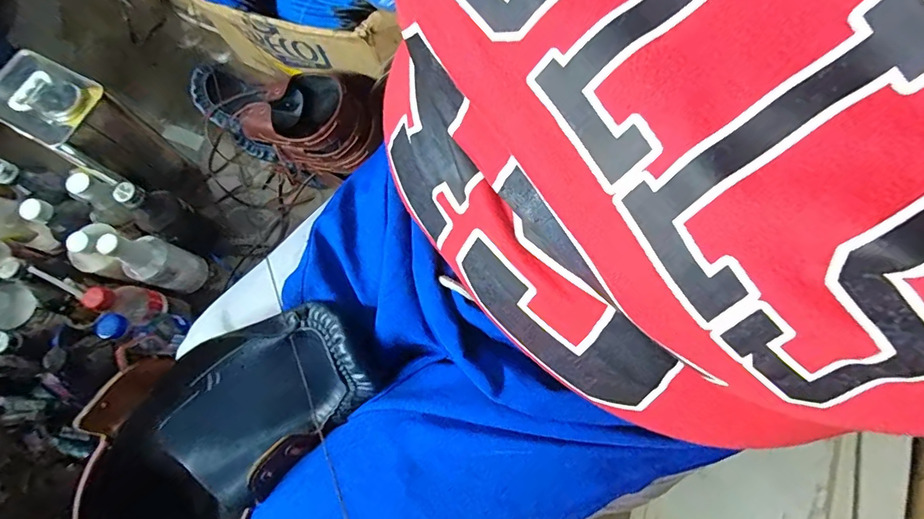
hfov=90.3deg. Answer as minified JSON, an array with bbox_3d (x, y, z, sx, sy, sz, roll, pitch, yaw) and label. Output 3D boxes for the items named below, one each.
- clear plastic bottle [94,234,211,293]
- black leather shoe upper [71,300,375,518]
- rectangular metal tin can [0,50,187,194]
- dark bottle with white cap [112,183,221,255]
[{"bbox_3d":[-0.463,0.004,0.695,0.058,0.163,0.067,19,76,6],"label":"clear plastic bottle"},{"bbox_3d":[-0.170,0.123,0.313,0.106,0.102,0.233,43,80,11],"label":"black leather shoe upper"},{"bbox_3d":[-0.580,-0.199,0.747,0.157,0.233,0.120,26,77,8],"label":"rectangular metal tin can"},{"bbox_3d":[-0.455,-0.063,0.723,0.062,0.184,0.064,0,75,1],"label":"dark bottle with white cap"}]

